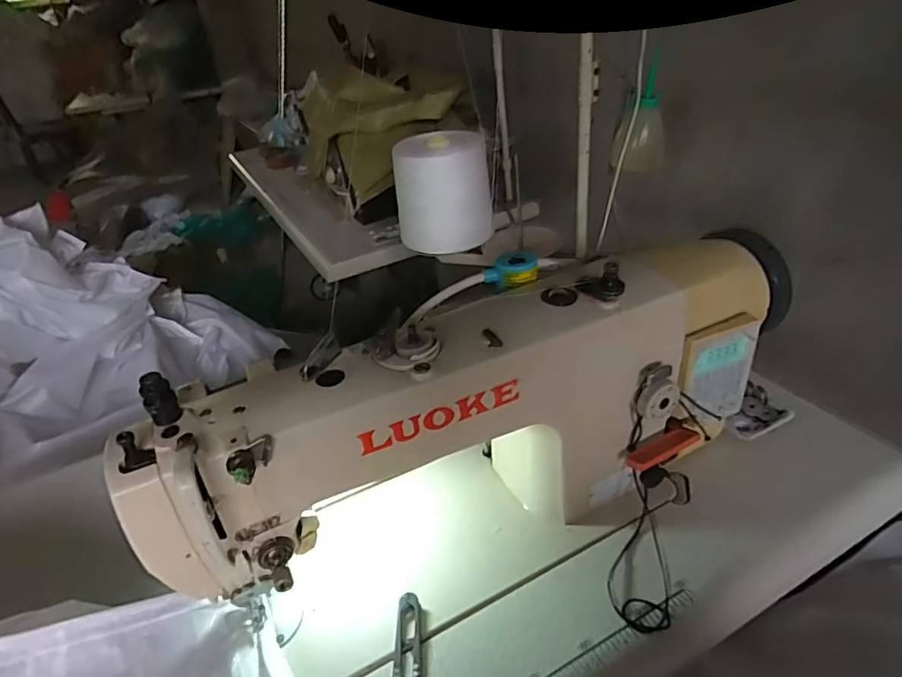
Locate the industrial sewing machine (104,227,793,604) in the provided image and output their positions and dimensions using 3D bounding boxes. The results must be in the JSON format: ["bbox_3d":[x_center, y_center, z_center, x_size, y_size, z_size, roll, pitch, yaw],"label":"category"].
[{"bbox_3d":[0.049,0.062,0.498,0.562,0.230,0.164,-18,35,-17],"label":"industrial sewing machine"}]

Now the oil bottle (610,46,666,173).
[{"bbox_3d":[0.248,-0.288,0.716,0.067,0.130,0.056,6,35,19],"label":"oil bottle"}]

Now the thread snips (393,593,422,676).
[{"bbox_3d":[-0.034,0.252,0.430,0.023,0.010,0.100,-6,33,2],"label":"thread snips"}]

